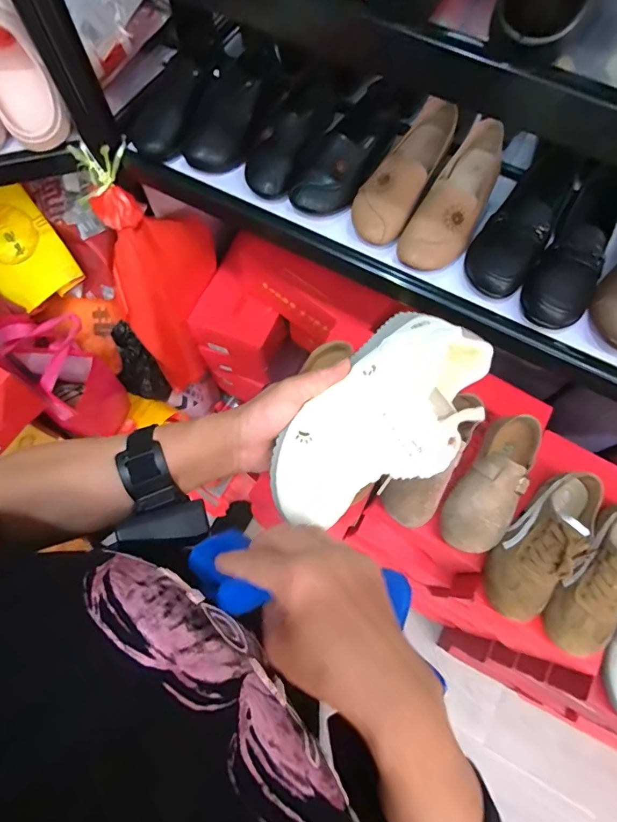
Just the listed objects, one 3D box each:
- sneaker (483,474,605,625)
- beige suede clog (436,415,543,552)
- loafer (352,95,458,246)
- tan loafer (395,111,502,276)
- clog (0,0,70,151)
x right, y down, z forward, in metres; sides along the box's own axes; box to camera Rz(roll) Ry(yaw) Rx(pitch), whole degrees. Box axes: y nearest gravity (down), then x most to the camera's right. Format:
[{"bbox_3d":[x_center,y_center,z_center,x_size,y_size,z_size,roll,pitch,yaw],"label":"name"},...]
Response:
[{"bbox_3d":[0.339,0.182,0.595,0.227,0.071,0.088,-43,75,-15],"label":"sneaker"},{"bbox_3d":[0.277,0.102,0.622,0.089,0.068,0.215,33,72,11],"label":"beige suede clog"},{"bbox_3d":[0.139,-0.347,0.615,0.079,0.068,0.216,29,72,10],"label":"loafer"},{"bbox_3d":[0.208,-0.294,0.594,0.082,0.080,0.203,31,72,10],"label":"tan loafer"},{"bbox_3d":[-0.426,-0.502,0.585,0.089,0.240,0.089,-23,30,-9],"label":"clog"}]

